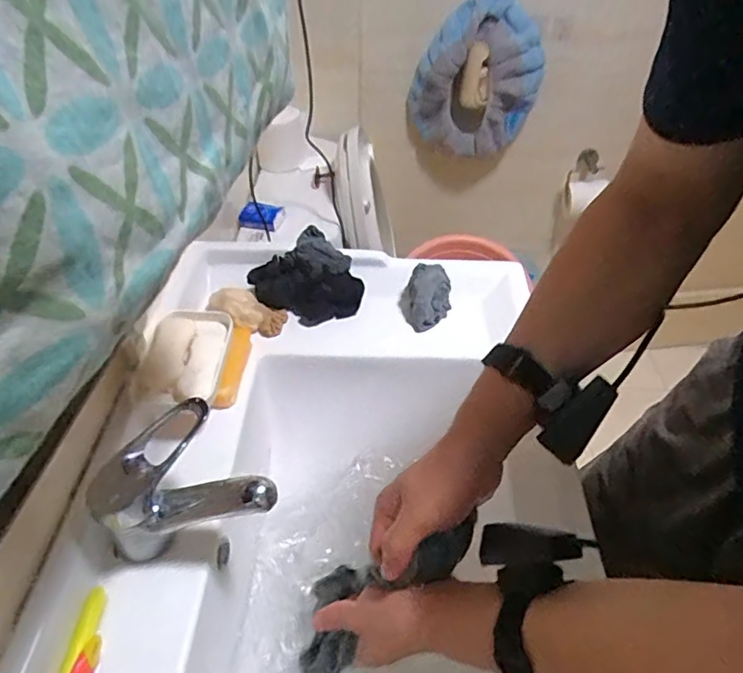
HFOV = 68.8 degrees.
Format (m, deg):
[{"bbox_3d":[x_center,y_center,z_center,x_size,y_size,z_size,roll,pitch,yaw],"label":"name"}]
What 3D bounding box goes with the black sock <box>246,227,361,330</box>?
[{"bbox_3d":[-0.083,-0.071,0.711,0.120,0.083,0.091,-29,52,-26],"label":"black sock"}]

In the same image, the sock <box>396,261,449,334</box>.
[{"bbox_3d":[0.070,-0.053,0.709,0.065,0.058,0.075,3,45,2],"label":"sock"}]

